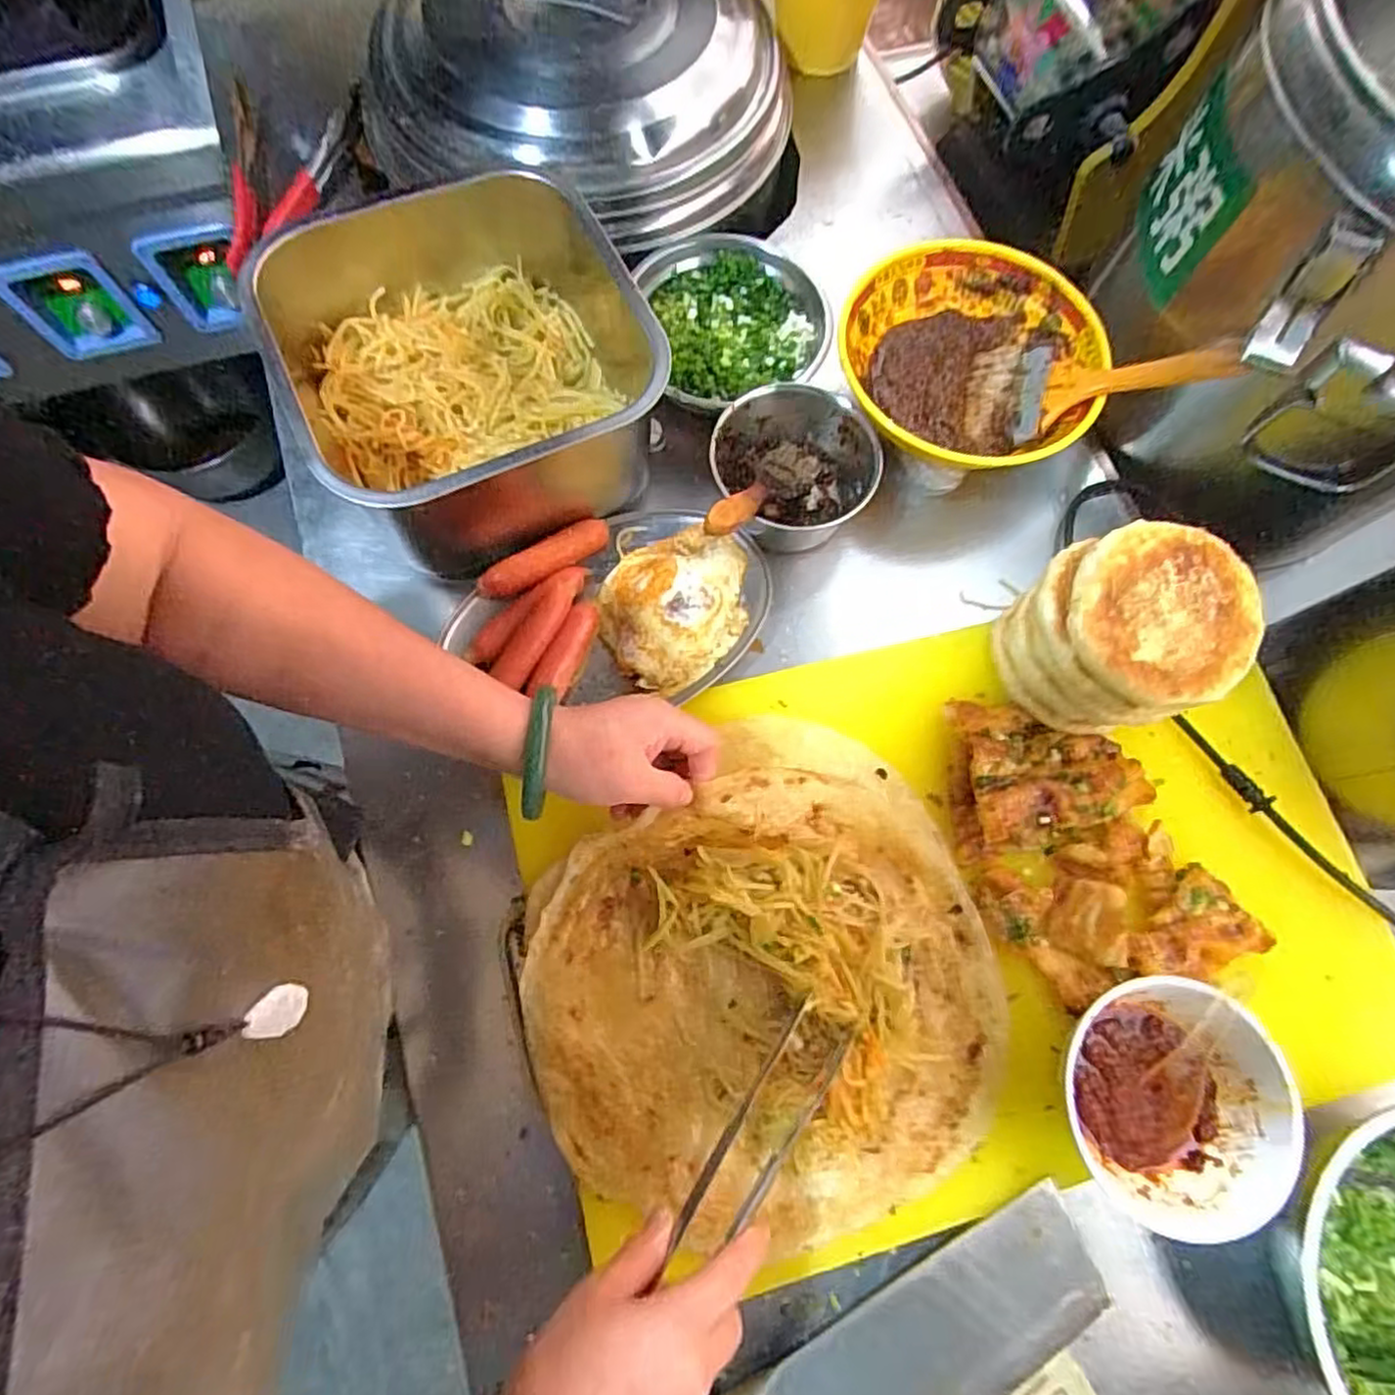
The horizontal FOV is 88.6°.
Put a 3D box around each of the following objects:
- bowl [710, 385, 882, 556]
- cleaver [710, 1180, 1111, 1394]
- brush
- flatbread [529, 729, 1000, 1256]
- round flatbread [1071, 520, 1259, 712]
[{"bbox_3d":[0.070,-0.168,0.542,0.117,0.070,0.114,1,73,-2],"label":"bowl"},{"bbox_3d":[0.095,0.391,0.393,0.299,0.022,0.083,-26,76,-10],"label":"cleaver"},{"bbox_3d":[0.285,-0.233,0.514,0.173,0.024,0.096,4,72,33],"label":"brush"},{"bbox_3d":[0.046,0.176,0.432,0.294,0.057,0.275,0,75,-2],"label":"flatbread"},{"bbox_3d":[0.277,-0.051,0.423,0.104,0.020,0.113,25,74,5],"label":"round flatbread"}]

